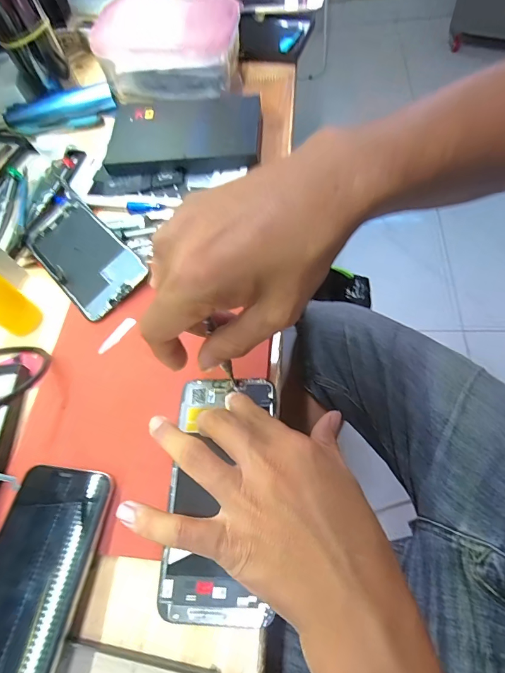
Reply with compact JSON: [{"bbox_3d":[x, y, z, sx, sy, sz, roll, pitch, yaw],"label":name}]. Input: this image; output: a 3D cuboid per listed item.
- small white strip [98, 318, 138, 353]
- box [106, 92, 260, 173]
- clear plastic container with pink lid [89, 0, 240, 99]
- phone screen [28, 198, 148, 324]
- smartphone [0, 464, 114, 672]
[{"bbox_3d":[-0.122,-0.001,0.326,0.008,0.005,0.041,34,72,22],"label":"small white strip"},{"bbox_3d":[-0.080,-0.237,0.429,0.175,0.033,0.100,0,63,7],"label":"box"},{"bbox_3d":[-0.102,-0.368,0.464,0.168,0.074,0.107,3,64,9],"label":"clear plastic container with pink lid"},{"bbox_3d":[-0.172,-0.084,0.371,0.073,0.005,0.155,-46,66,-5],"label":"phone screen"},{"bbox_3d":[-0.143,0.157,0.234,0.068,0.015,0.138,4,55,8],"label":"smartphone"}]

